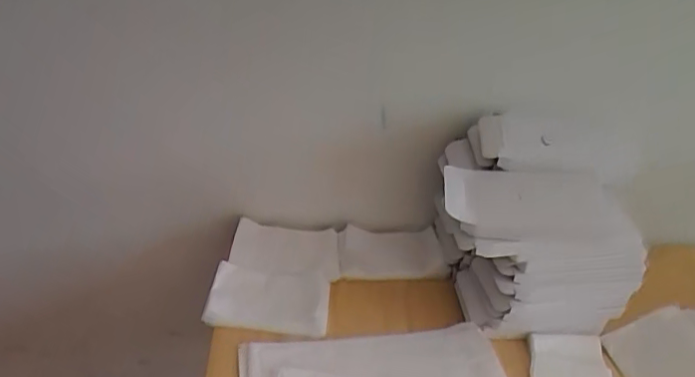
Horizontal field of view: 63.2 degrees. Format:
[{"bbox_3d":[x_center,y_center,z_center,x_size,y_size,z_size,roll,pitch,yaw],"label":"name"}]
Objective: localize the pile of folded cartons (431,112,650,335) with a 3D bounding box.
[{"bbox_3d":[0.198,0.043,0.634,0.204,0.200,0.169,3,35,-2],"label":"pile of folded cartons"}]

